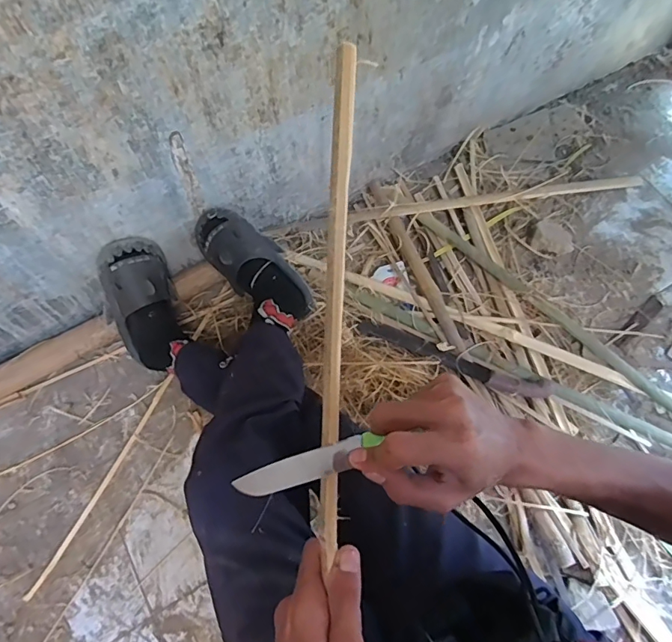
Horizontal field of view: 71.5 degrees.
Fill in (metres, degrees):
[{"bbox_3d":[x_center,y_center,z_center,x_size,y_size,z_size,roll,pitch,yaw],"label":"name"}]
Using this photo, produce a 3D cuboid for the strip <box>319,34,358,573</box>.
[{"bbox_3d":[0.001,-0.015,0.332,0.017,0.010,0.357,2,90,-1],"label":"strip"}]

